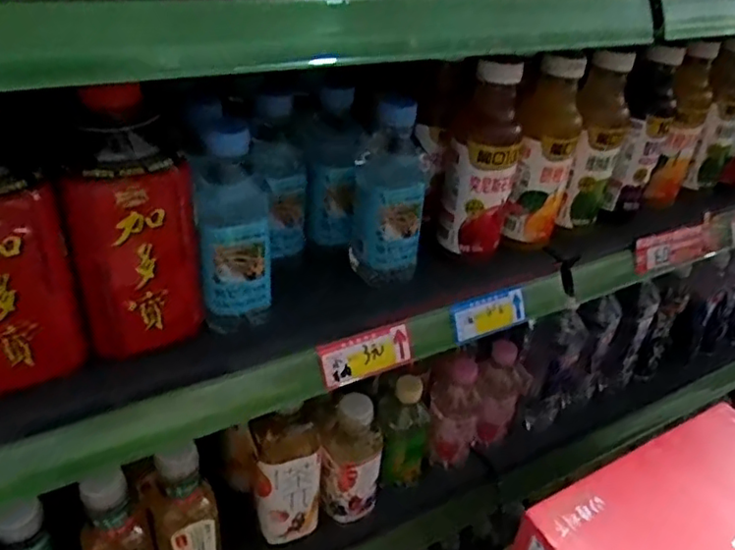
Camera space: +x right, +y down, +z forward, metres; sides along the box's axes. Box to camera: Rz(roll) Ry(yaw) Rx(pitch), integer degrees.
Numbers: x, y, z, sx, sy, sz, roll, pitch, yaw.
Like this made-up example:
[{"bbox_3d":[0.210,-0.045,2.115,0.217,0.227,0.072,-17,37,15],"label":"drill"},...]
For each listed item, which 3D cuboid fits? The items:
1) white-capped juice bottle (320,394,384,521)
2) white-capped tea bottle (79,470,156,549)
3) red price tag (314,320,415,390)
[{"bbox_3d":[-0.018,0.219,0.733,0.060,0.163,0.057,4,33,-3],"label":"white-capped juice bottle"},{"bbox_3d":[-0.237,0.261,0.609,0.062,0.203,0.053,-14,38,-27],"label":"white-capped tea bottle"},{"bbox_3d":[0.000,0.068,0.551,0.087,0.040,0.006,-13,7,-26],"label":"red price tag"}]

